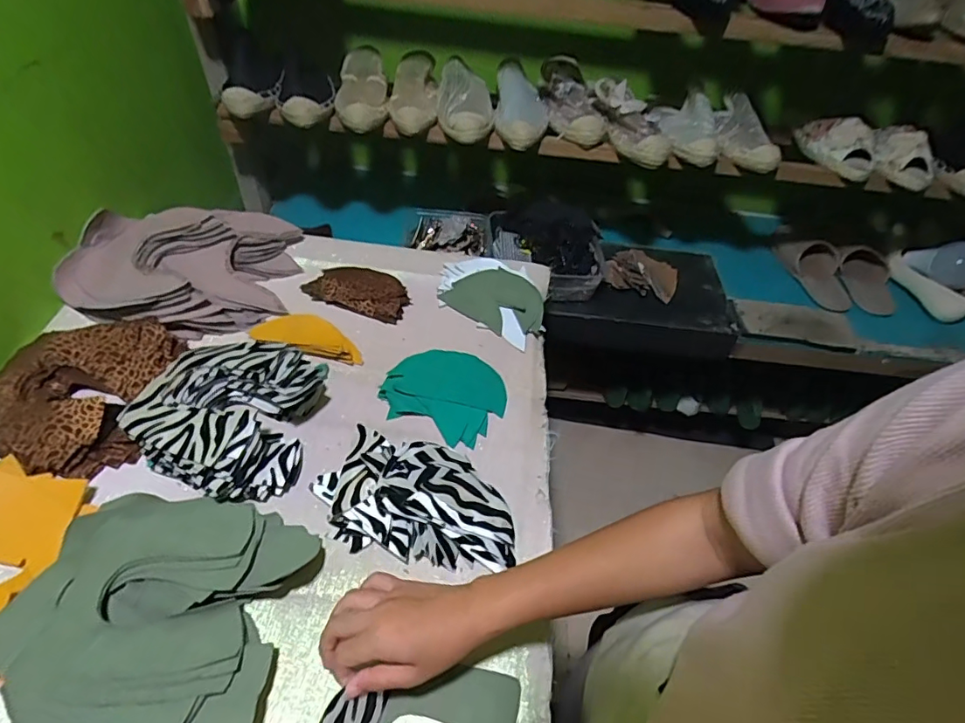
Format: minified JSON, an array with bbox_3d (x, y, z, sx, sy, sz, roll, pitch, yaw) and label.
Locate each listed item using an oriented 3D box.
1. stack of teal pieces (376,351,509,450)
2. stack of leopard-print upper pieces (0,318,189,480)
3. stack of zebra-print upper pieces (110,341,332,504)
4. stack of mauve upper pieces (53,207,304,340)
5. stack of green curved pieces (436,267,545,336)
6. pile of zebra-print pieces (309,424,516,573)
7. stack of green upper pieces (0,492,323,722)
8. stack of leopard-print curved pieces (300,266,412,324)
[{"bbox_3d":[-0.042,0.030,0.632,0.139,0.021,0.118,18,49,8],"label":"stack of teal pieces"},{"bbox_3d":[-0.443,0.032,0.564,0.170,0.035,0.191,0,49,-7],"label":"stack of leopard-print upper pieces"},{"bbox_3d":[-0.272,0.053,0.553,0.175,0.063,0.178,10,49,2],"label":"stack of zebra-print upper pieces"},{"bbox_3d":[-0.396,-0.127,0.682,0.269,0.067,0.196,1,49,-6],"label":"stack of mauve upper pieces"},{"bbox_3d":[0.019,-0.088,0.730,0.141,0.034,0.094,26,51,15],"label":"stack of green curved pieces"},{"bbox_3d":[-0.063,0.136,0.519,0.202,0.052,0.113,17,49,8],"label":"pile of zebra-print pieces"},{"bbox_3d":[-0.265,0.213,0.424,0.200,0.060,0.221,10,49,2],"label":"stack of green upper pieces"},{"bbox_3d":[-0.172,-0.100,0.729,0.140,0.024,0.076,14,49,6],"label":"stack of leopard-print curved pieces"}]

